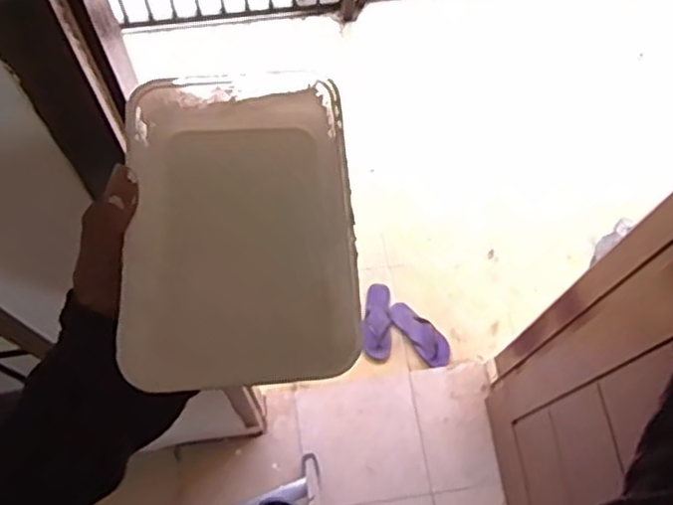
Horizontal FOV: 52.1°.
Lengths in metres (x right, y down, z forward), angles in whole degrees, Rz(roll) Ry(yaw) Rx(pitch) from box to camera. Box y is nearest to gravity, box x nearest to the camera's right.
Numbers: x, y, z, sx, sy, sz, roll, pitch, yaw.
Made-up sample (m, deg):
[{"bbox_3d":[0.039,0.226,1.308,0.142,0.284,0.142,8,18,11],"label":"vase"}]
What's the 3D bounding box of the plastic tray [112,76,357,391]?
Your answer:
[{"bbox_3d":[-0.050,-0.013,0.358,0.113,0.033,0.168,-3,69,-3],"label":"plastic tray"}]

